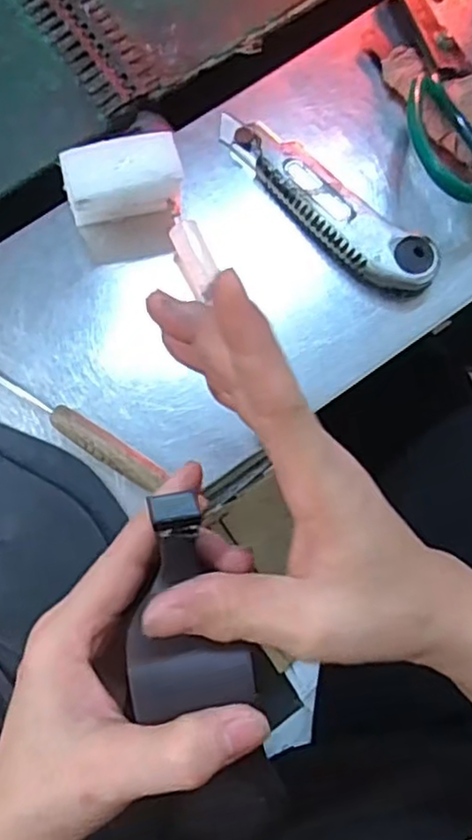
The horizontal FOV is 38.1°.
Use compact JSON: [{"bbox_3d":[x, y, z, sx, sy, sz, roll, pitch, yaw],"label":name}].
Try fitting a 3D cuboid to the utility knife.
[{"bbox_3d":[0.050,-0.131,0.413,0.160,0.020,0.037,38,79,8],"label":"utility knife"}]

